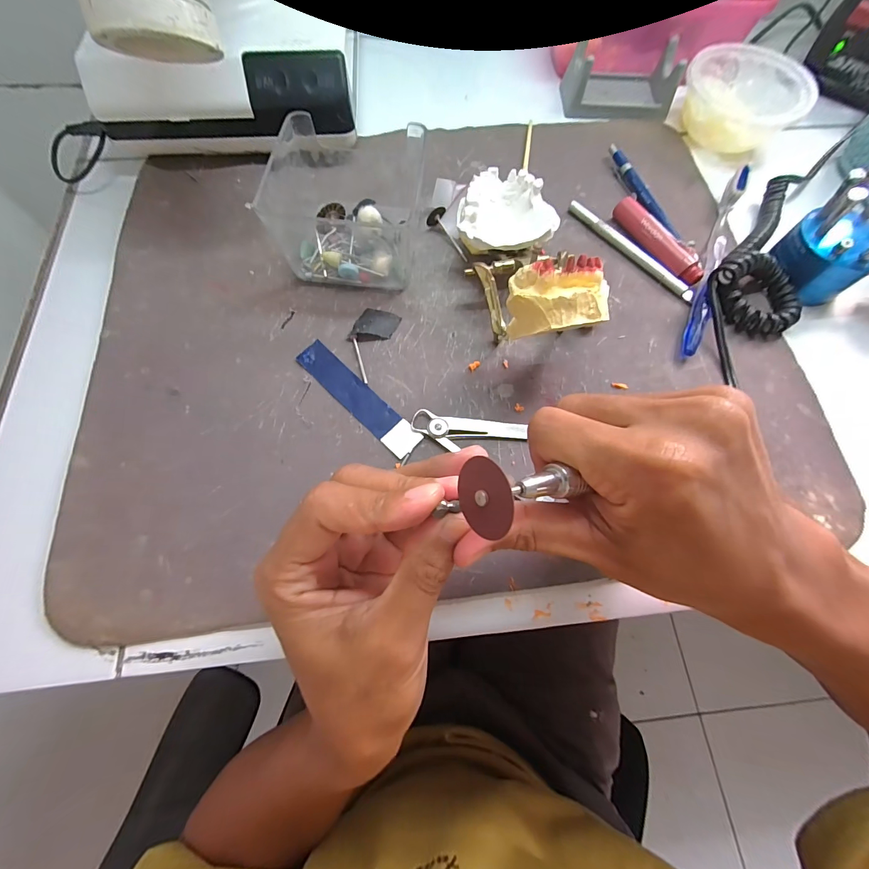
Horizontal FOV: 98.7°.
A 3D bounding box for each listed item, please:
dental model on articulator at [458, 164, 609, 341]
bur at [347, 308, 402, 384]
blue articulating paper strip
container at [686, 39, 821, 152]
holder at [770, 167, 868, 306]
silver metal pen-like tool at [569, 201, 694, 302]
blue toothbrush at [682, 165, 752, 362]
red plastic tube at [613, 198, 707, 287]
[{"bbox_3d":[0.053,-0.118,0.243,0.071,0.078,0.156,-1,70,-1],"label":"dental model on articulator"},{"bbox_3d":[-0.047,-0.066,0.259,0.027,0.007,0.055,22,71,7],"label":"bur"},{"bbox_3d":[-0.051,-0.025,0.246,0.101,0.004,0.021,41,75,13],"label":"blue articulating paper strip"},{"bbox_3d":[0.274,-0.302,0.337,0.099,0.039,0.119,28,72,9],"label":"container"},{"bbox_3d":[0.286,-0.138,0.260,0.058,0.063,0.058,-34,74,-12],"label":"holder"},{"bbox_3d":[0.152,-0.145,0.292,0.010,0.009,0.120,-40,76,-14],"label":"silver metal pen-like tool"},{"bbox_3d":[0.212,-0.134,0.282,0.012,0.021,0.180,25,72,8],"label":"blue toothbrush"},{"bbox_3d":[0.170,-0.148,0.288,0.013,0.017,0.089,-29,73,-11],"label":"red plastic tube"}]

